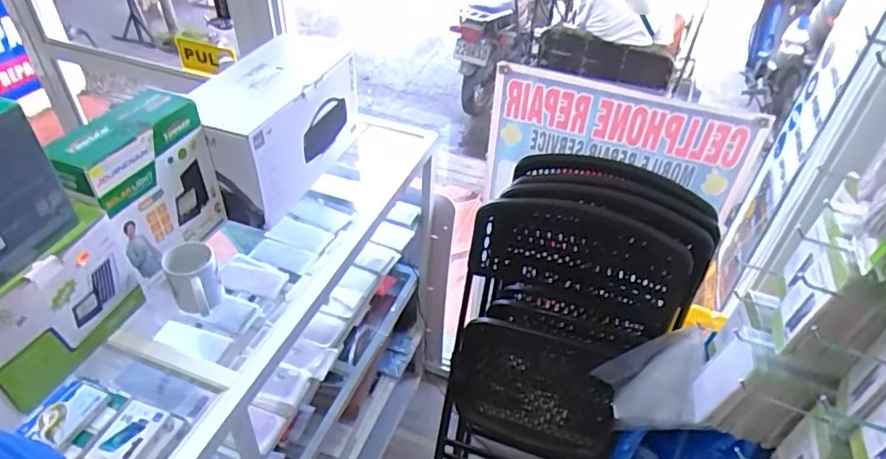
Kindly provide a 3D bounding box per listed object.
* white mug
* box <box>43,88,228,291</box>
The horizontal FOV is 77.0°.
[{"bbox_3d":[-0.414,0.085,0.931,0.076,0.078,0.111,-16,45,-21],"label":"white mug"},{"bbox_3d":[-0.483,-0.063,0.937,0.083,0.255,0.236,19,43,16],"label":"box"}]

